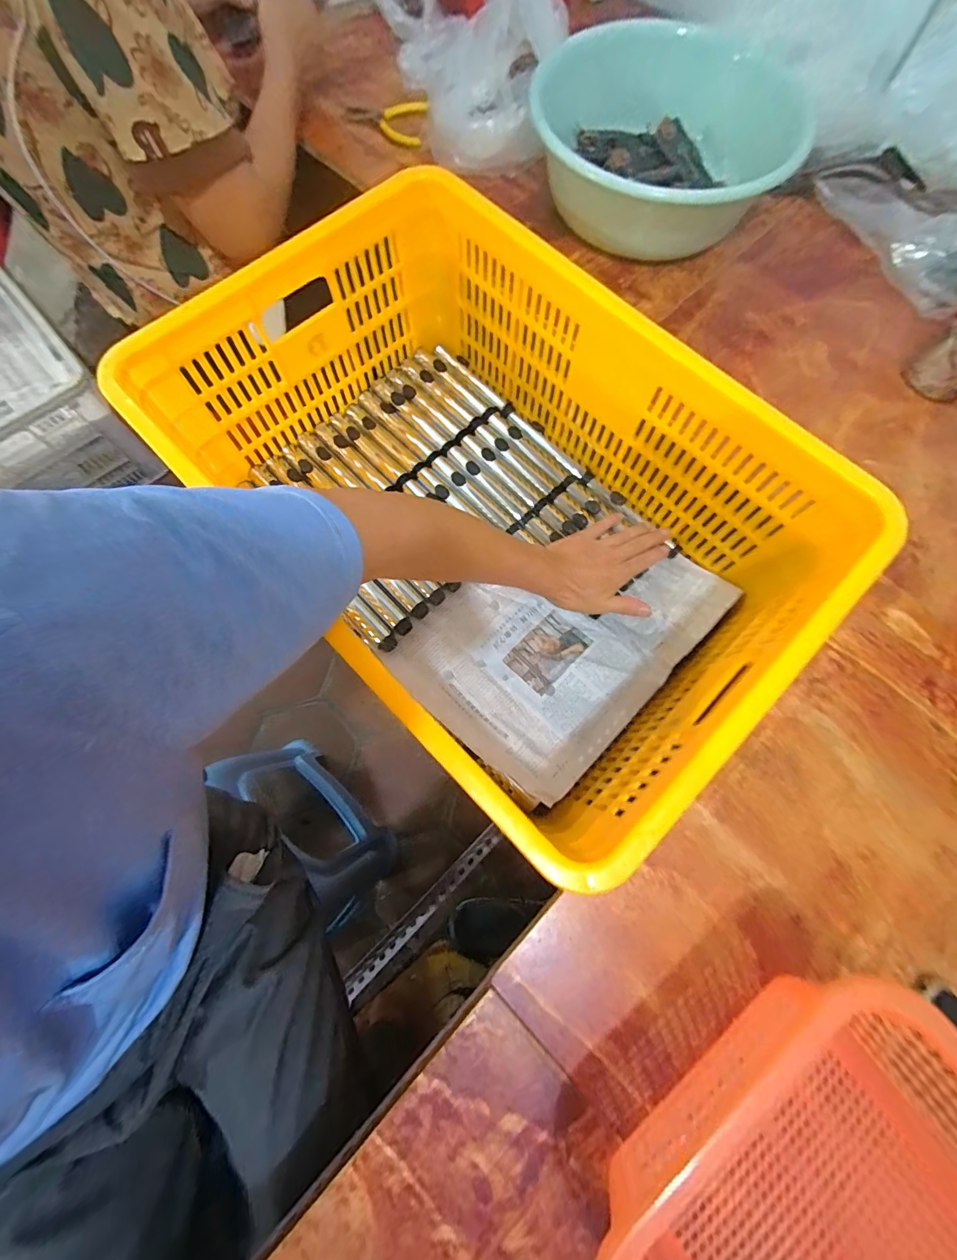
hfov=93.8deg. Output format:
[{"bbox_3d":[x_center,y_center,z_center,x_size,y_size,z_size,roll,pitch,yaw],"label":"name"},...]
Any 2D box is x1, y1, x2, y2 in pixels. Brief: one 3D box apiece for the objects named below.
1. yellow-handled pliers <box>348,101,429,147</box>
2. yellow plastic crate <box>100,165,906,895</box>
[{"bbox_3d":[-0.129,-0.708,0.618,0.111,0.011,0.073,11,74,4],"label":"yellow-handled pliers"},{"bbox_3d":[0.023,-0.133,0.479,0.408,0.231,0.609,-38,77,-10],"label":"yellow plastic crate"}]

